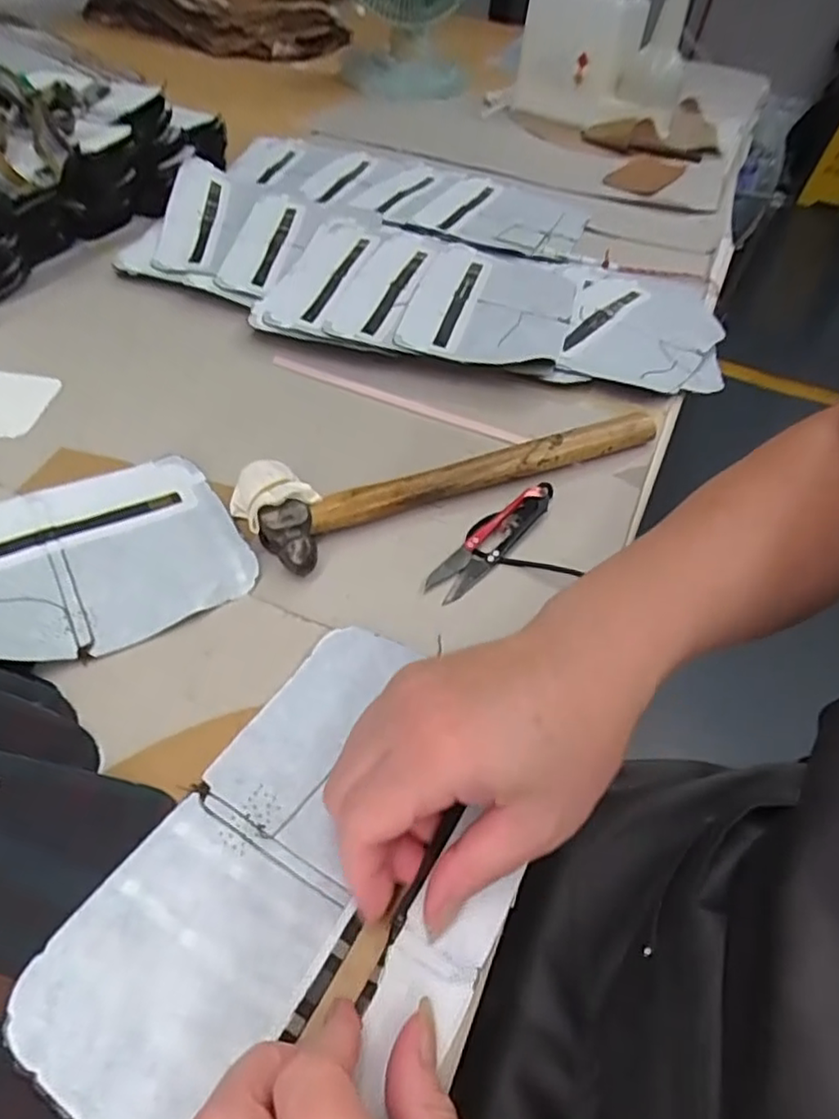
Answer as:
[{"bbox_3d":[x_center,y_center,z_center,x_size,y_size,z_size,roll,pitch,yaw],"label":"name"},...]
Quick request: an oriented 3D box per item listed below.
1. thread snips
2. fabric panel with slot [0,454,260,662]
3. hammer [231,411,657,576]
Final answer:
[{"bbox_3d":[0.043,-0.016,0.389,0.029,0.015,0.113,33,51,23],"label":"thread snips"},{"bbox_3d":[-0.197,0.001,0.344,0.190,0.013,0.127,-18,51,-22],"label":"fabric panel with slot"},{"bbox_3d":[0.033,-0.062,0.424,0.299,0.028,0.070,-19,51,-23],"label":"hammer"}]

